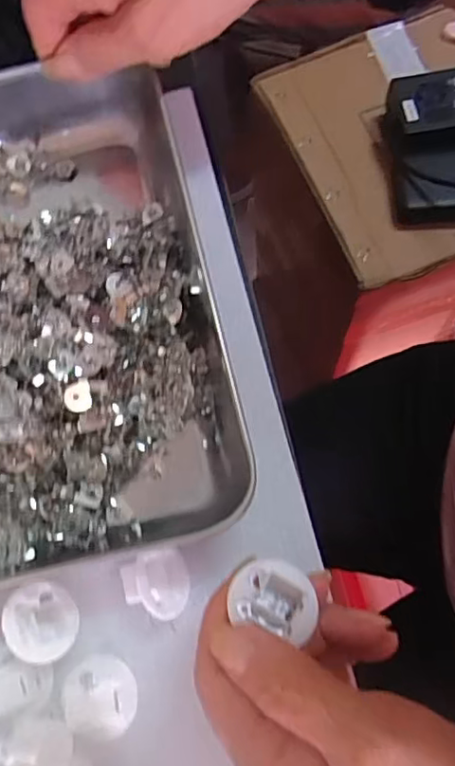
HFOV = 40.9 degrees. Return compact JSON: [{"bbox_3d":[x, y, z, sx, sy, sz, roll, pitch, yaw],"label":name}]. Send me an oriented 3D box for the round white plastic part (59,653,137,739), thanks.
[{"bbox_3d":[-0.054,0.132,0.258,0.030,0.009,0.029,-1,72,3],"label":"round white plastic part"}]

